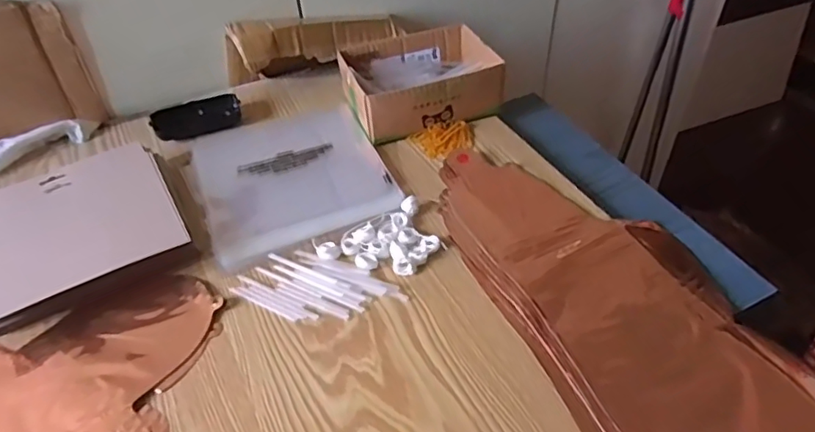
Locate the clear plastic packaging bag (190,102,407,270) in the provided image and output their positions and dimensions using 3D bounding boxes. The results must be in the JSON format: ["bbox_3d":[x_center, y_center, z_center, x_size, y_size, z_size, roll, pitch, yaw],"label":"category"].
[{"bbox_3d":[-0.136,-0.054,0.671,0.204,0.007,0.222,-19,47,-14],"label":"clear plastic packaging bag"}]

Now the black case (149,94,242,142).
[{"bbox_3d":[-0.268,-0.128,0.735,0.108,0.024,0.054,-23,49,-18],"label":"black case"}]

